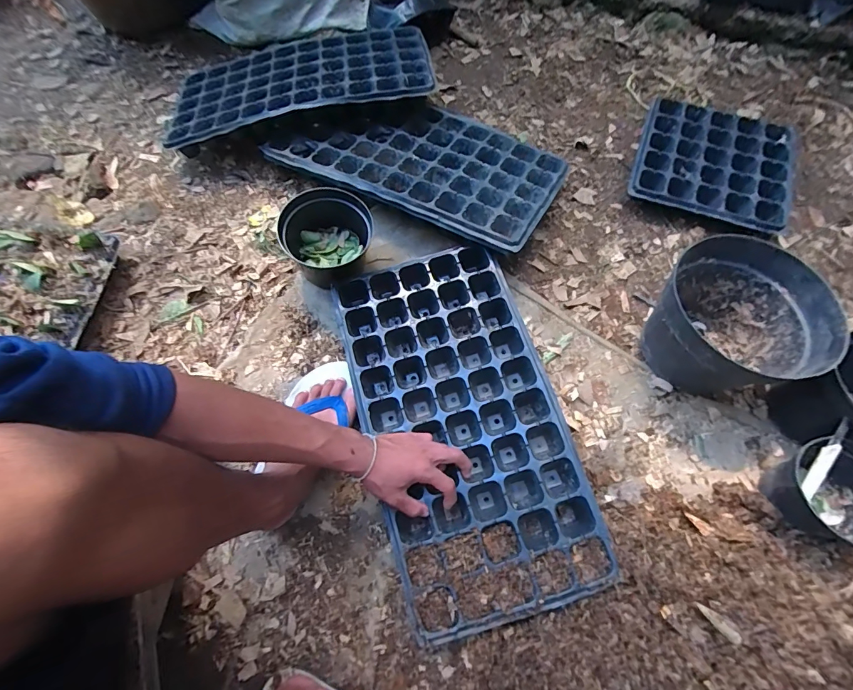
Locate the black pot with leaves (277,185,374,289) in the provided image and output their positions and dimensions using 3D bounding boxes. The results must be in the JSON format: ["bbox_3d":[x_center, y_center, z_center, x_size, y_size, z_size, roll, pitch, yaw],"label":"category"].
[{"bbox_3d":[-0.158,-0.180,0.693,0.138,0.102,0.140,-1,70,2],"label":"black pot with leaves"}]

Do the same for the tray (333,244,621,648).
[{"bbox_3d":[0.048,0.108,0.615,0.274,0.053,0.521,-15,70,-3],"label":"tray"}]

